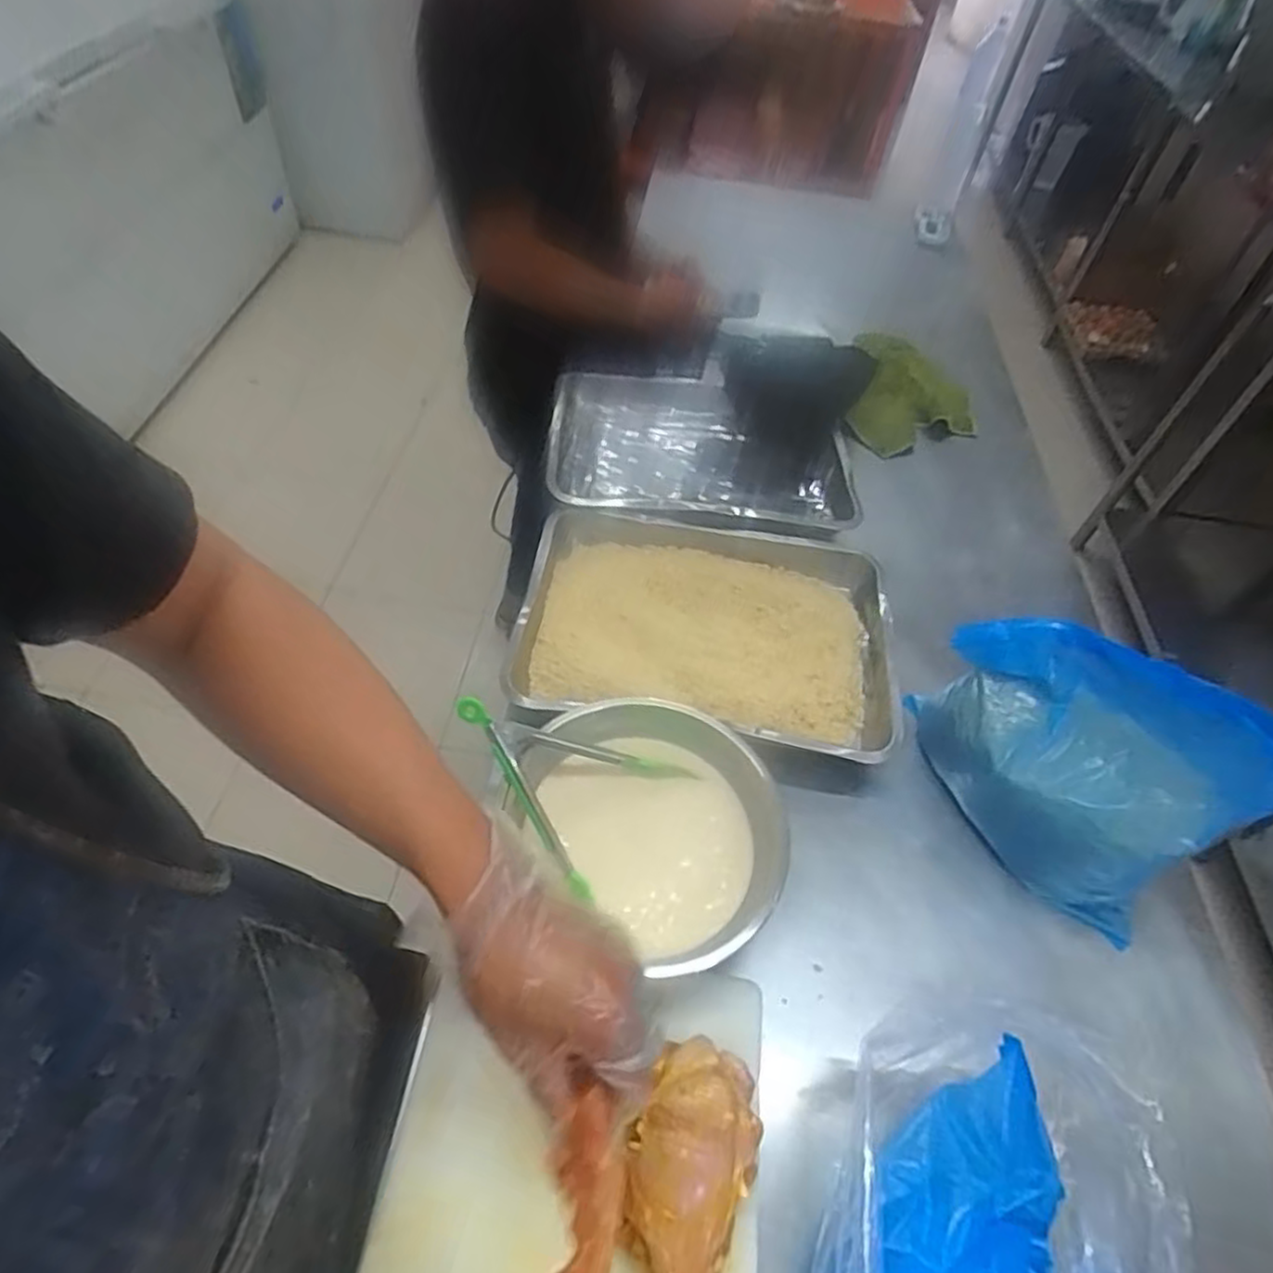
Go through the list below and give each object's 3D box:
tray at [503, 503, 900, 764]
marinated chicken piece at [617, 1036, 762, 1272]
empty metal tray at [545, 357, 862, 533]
[{"bbox_3d":[0.078,-0.012,0.781,0.385,0.045,0.281,10,51,2],"label":"tray"},{"bbox_3d":[0.033,0.347,0.485,0.081,0.052,0.141,22,53,11],"label":"marinated chicken piece"},{"bbox_3d":[0.084,-0.237,0.976,0.382,0.073,0.284,4,51,-3],"label":"empty metal tray"}]

